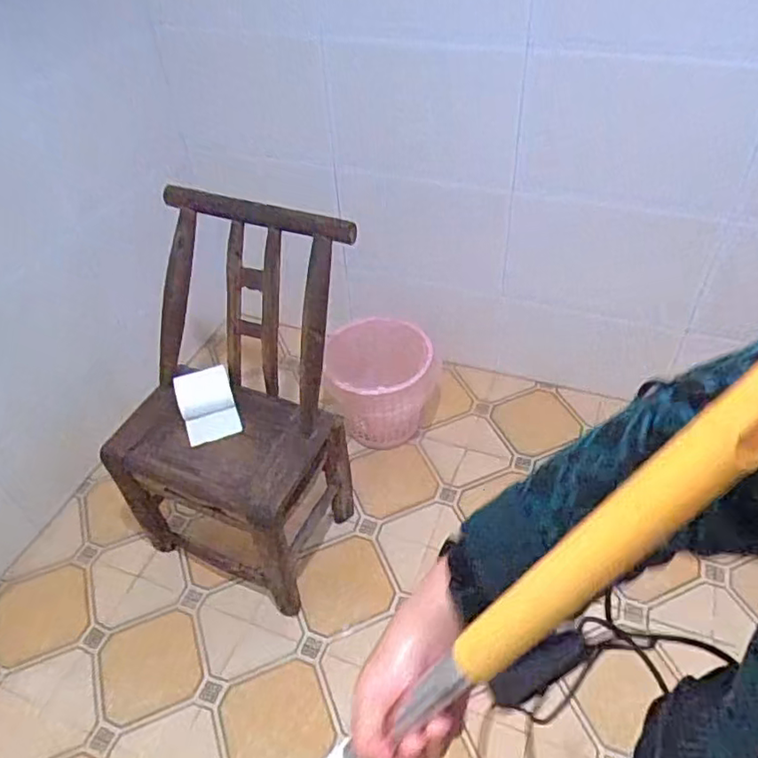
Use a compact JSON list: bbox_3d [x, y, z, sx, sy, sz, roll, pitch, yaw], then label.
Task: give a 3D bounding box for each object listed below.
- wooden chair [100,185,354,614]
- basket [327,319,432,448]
[{"bbox_3d":[-0.292,0.060,1.261,0.415,0.695,0.410,18,49,21],"label":"wooden chair"},{"bbox_3d":[0.007,0.009,1.589,0.277,0.242,0.304,-2,44,2],"label":"basket"}]

